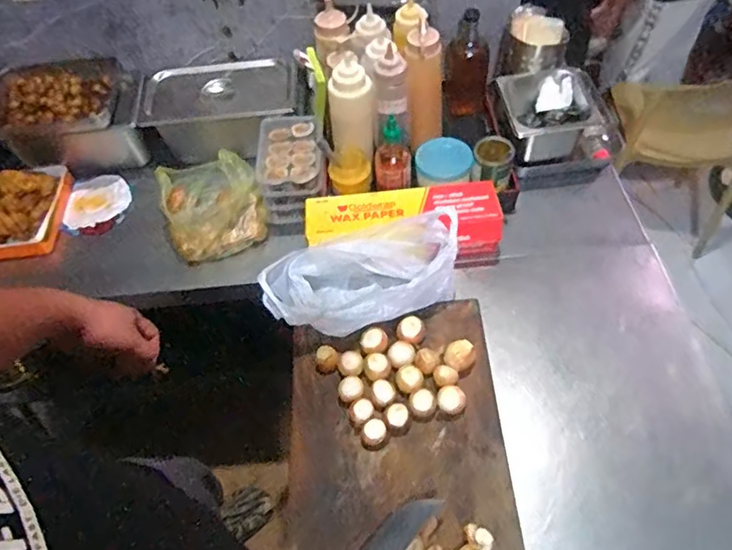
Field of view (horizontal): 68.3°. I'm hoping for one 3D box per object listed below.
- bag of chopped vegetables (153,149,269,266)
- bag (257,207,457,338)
[{"bbox_3d":[-0.302,-0.154,1.045,0.180,0.121,0.209,-20,55,-9],"label":"bag of chopped vegetables"},{"bbox_3d":[-0.008,0.006,0.879,0.301,0.140,0.173,-10,54,-2],"label":"bag"}]

